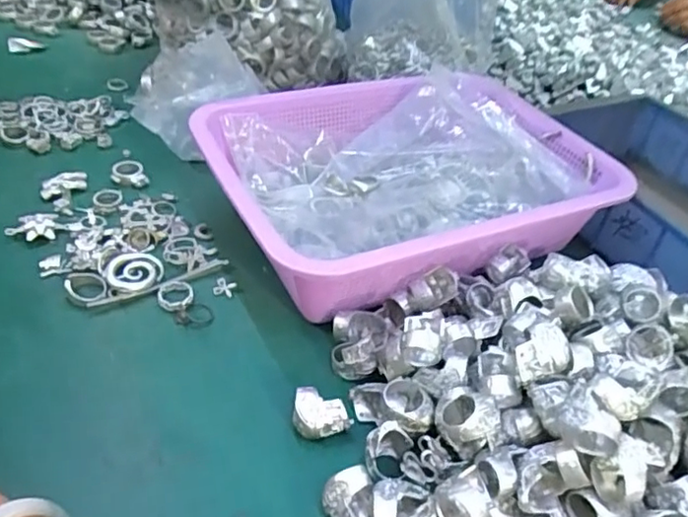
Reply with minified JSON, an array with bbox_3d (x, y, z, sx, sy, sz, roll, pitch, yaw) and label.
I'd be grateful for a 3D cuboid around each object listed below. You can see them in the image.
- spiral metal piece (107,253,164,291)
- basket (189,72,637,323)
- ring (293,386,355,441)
[{"bbox_3d":[-0.151,0.008,0.431,0.036,0.007,0.037,-7,43,-16],"label":"spiral metal piece"},{"bbox_3d":[0.050,-0.063,0.483,0.303,0.077,0.223,-14,45,-23],"label":"basket"},{"bbox_3d":[-0.013,0.092,0.348,0.033,0.023,0.023,5,41,-3],"label":"ring"}]

